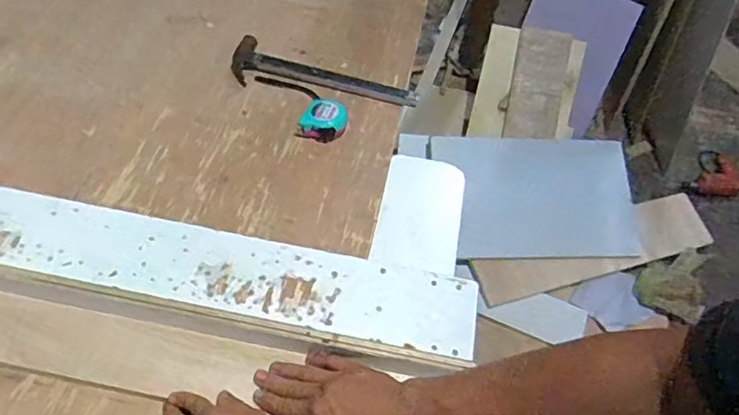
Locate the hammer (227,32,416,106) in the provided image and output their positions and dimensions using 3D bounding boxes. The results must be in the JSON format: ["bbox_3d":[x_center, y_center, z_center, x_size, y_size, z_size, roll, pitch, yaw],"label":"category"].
[{"bbox_3d":[-0.074,-0.217,0.947,0.310,0.026,0.078,15,54,5],"label":"hammer"}]

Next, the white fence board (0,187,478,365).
[{"bbox_3d":[-0.428,0.031,0.717,1.131,0.039,0.135,11,54,3],"label":"white fence board"}]

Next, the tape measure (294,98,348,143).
[{"bbox_3d":[-0.070,-0.138,0.892,0.070,0.030,0.064,10,54,2],"label":"tape measure"}]

